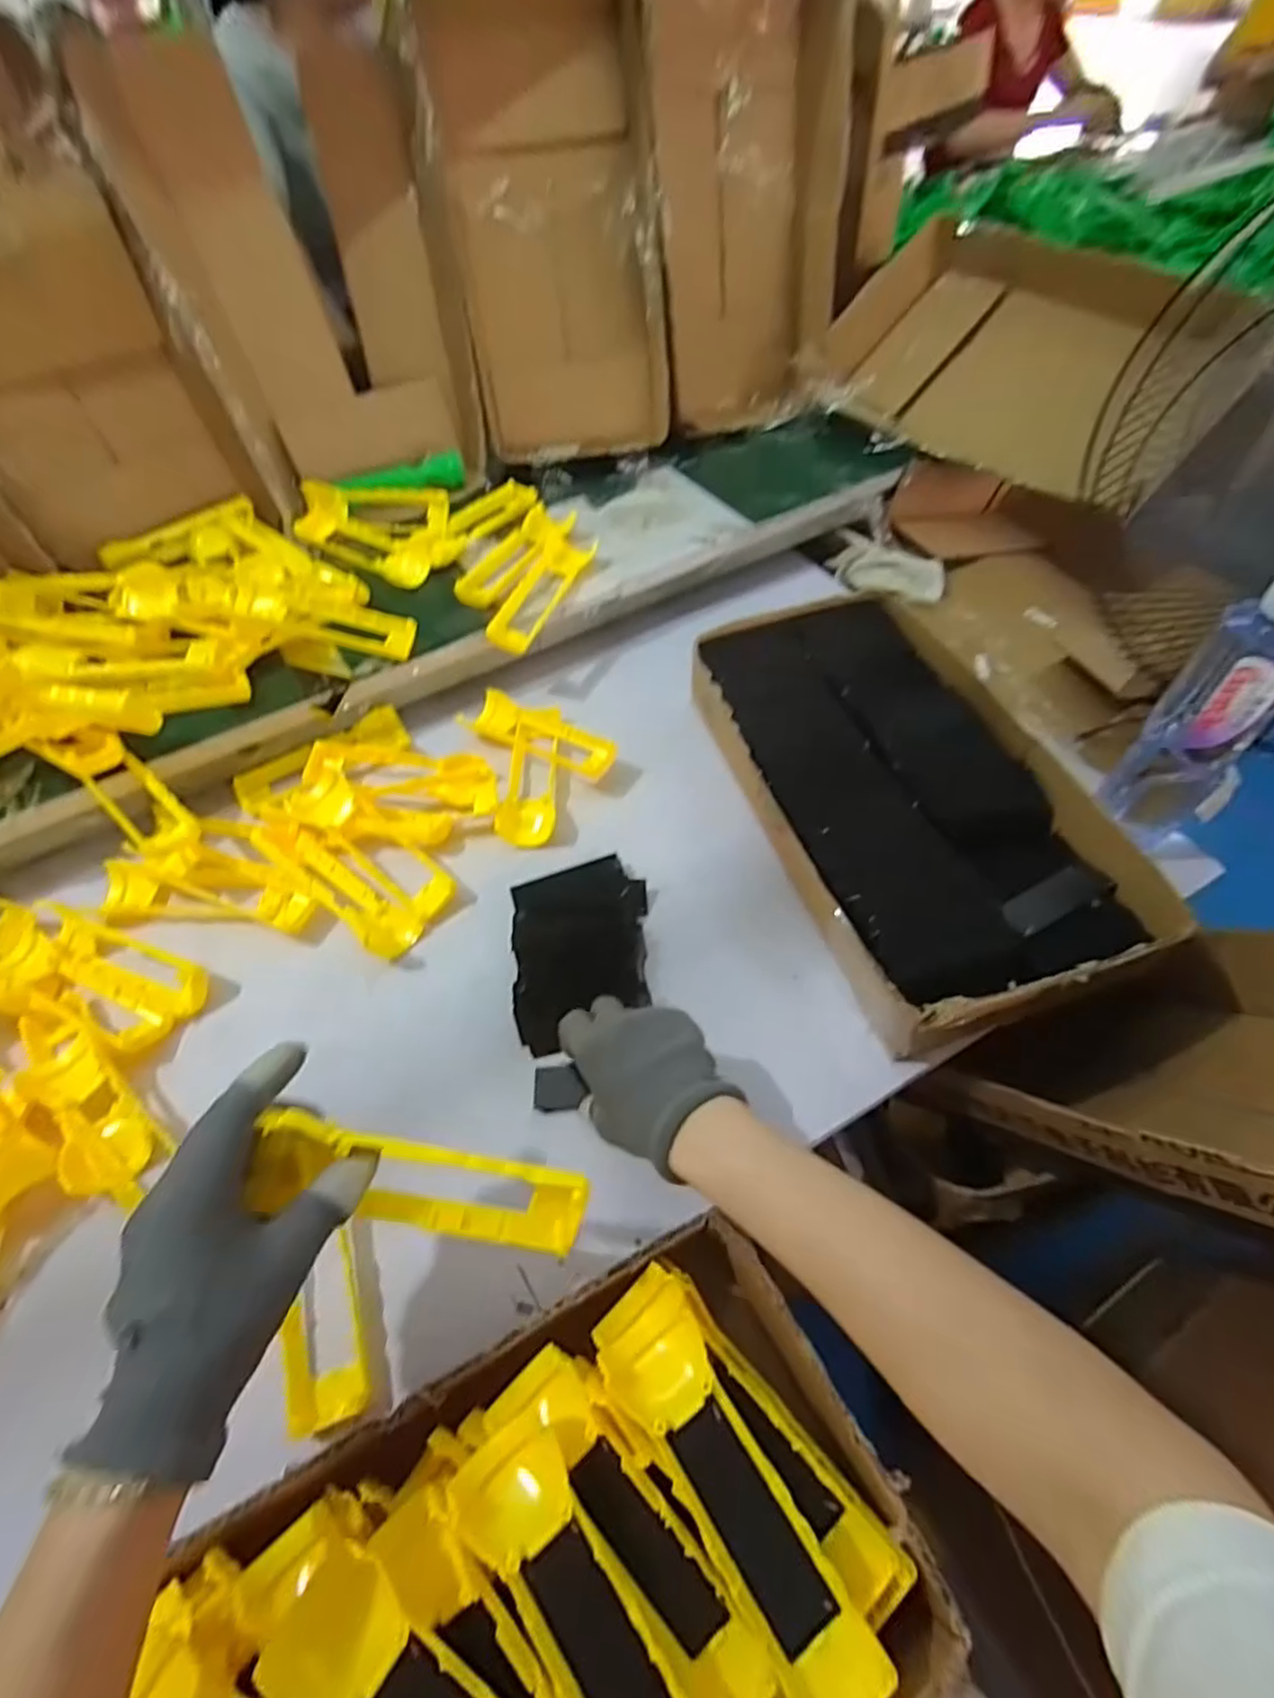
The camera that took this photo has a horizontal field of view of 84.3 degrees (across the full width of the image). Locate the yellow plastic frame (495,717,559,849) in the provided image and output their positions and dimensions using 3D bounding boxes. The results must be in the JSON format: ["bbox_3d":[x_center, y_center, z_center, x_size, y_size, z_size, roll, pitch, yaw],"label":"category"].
[{"bbox_3d":[-0.097,-0.065,0.652,0.049,0.024,0.142,-3,53,2],"label":"yellow plastic frame"}]

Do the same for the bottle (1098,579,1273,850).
[{"bbox_3d":[0.393,-0.090,0.480,0.051,0.187,0.065,-38,59,-22],"label":"bottle"}]

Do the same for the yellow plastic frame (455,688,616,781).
[{"bbox_3d":[-0.091,-0.111,0.679,0.163,0.023,0.052,26,59,22],"label":"yellow plastic frame"}]

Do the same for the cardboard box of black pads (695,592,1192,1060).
[{"bbox_3d":[0.213,-0.052,0.593,0.228,0.079,0.420,-17,54,-9],"label":"cardboard box of black pads"}]

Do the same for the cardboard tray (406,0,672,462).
[{"bbox_3d":[-0.094,-0.688,0.797,0.223,0.426,0.081,-9,30,1],"label":"cardboard tray"}]

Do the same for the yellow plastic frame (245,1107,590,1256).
[{"bbox_3d":[-0.106,0.167,0.350,0.161,0.050,0.036,17,54,-7],"label":"yellow plastic frame"}]

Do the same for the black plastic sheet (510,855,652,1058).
[{"bbox_3d":[-0.043,0.075,0.542,0.101,0.029,0.143,-6,53,0],"label":"black plastic sheet"}]

